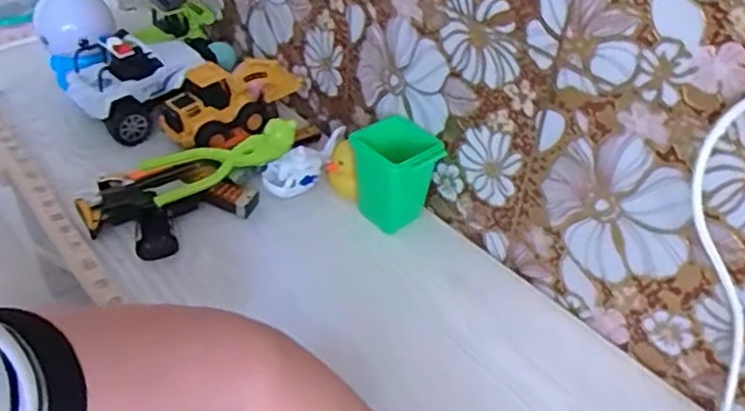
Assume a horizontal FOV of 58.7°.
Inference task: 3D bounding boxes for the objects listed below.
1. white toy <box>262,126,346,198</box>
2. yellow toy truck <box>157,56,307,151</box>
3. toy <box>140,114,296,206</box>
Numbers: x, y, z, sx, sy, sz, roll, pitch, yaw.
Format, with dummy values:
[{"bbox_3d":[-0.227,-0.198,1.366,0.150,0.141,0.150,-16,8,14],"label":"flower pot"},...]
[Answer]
[{"bbox_3d":[-0.083,-0.053,0.865,0.123,0.050,0.045,-26,49,-30],"label":"white toy"},{"bbox_3d":[-0.196,-0.149,0.922,0.097,0.078,0.179,31,48,28],"label":"yellow toy truck"},{"bbox_3d":[-0.187,-0.058,0.828,0.188,0.047,0.076,-20,45,-8],"label":"toy"}]

